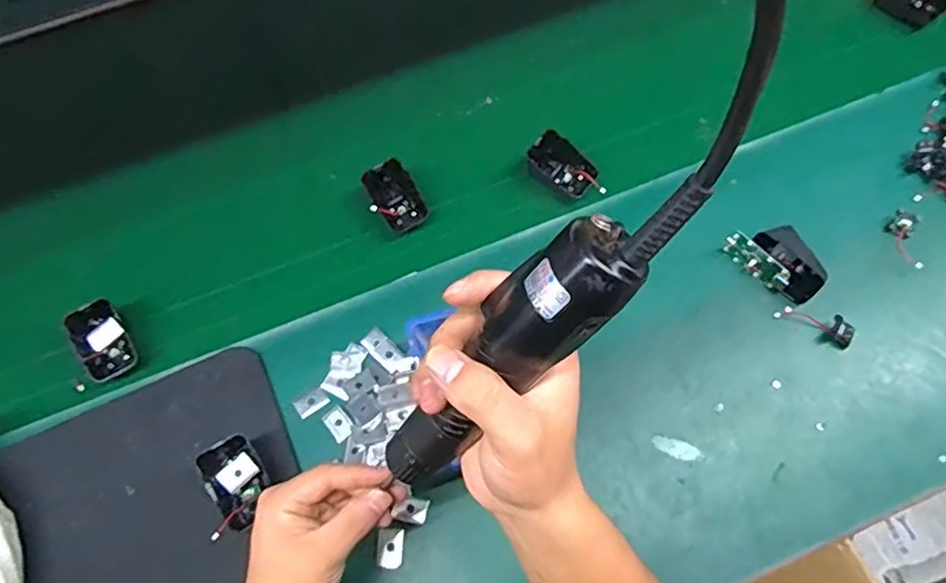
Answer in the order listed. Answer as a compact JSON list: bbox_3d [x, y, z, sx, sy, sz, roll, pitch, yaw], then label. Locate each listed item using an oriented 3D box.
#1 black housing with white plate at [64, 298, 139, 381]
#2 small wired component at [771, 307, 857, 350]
[{"bbox_3d":[-0.340,0.045,0.559,0.042,0.025,0.064,-29,68,-10],"label":"black housing with white plate"},{"bbox_3d":[0.303,0.026,0.542,0.064,0.013,0.022,28,70,14],"label":"small wired component"}]

